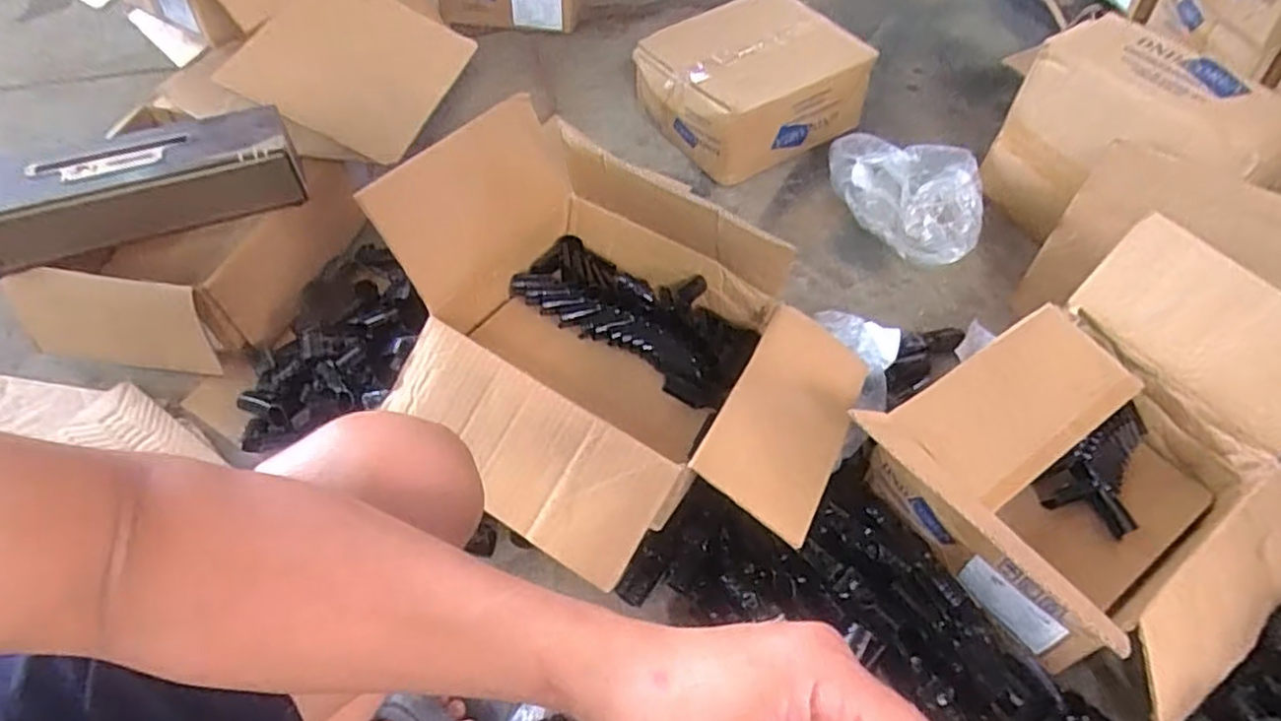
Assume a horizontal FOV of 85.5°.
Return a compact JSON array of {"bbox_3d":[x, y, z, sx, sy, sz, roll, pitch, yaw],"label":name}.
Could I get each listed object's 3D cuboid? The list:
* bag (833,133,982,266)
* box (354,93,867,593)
[{"bbox_3d":[0.391,-0.248,1.044,0.261,0.106,0.157,36,60,22],"label":"bag"},{"bbox_3d":[-0.028,-0.014,0.722,0.490,0.219,0.382,27,57,17],"label":"box"}]

